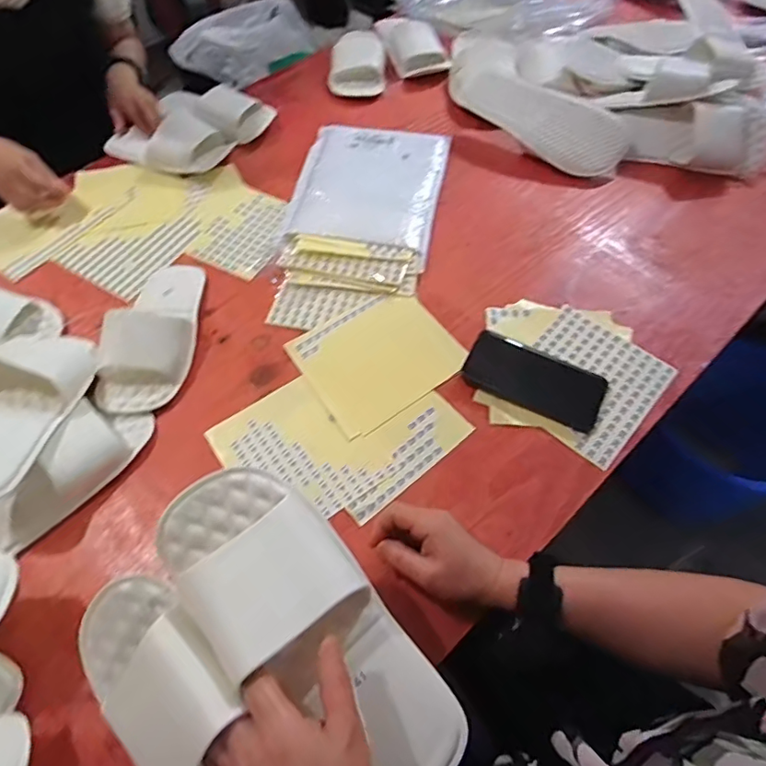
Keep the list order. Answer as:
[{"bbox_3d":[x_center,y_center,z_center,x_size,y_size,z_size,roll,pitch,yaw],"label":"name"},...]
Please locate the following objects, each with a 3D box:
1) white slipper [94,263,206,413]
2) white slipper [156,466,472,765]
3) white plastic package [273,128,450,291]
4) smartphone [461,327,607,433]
[{"bbox_3d":[-0.283,-0.076,0.665,0.095,0.065,0.235,2,58,4],"label":"white slipper"},{"bbox_3d":[-0.045,0.174,0.381,0.265,0.053,0.107,47,68,-2],"label":"white slipper"},{"bbox_3d":[-0.030,-0.279,0.808,0.218,0.023,0.348,8,58,8],"label":"white plastic package"},{"bbox_3d":[0.180,-0.005,0.636,0.161,0.008,0.078,24,61,17],"label":"smartphone"}]

